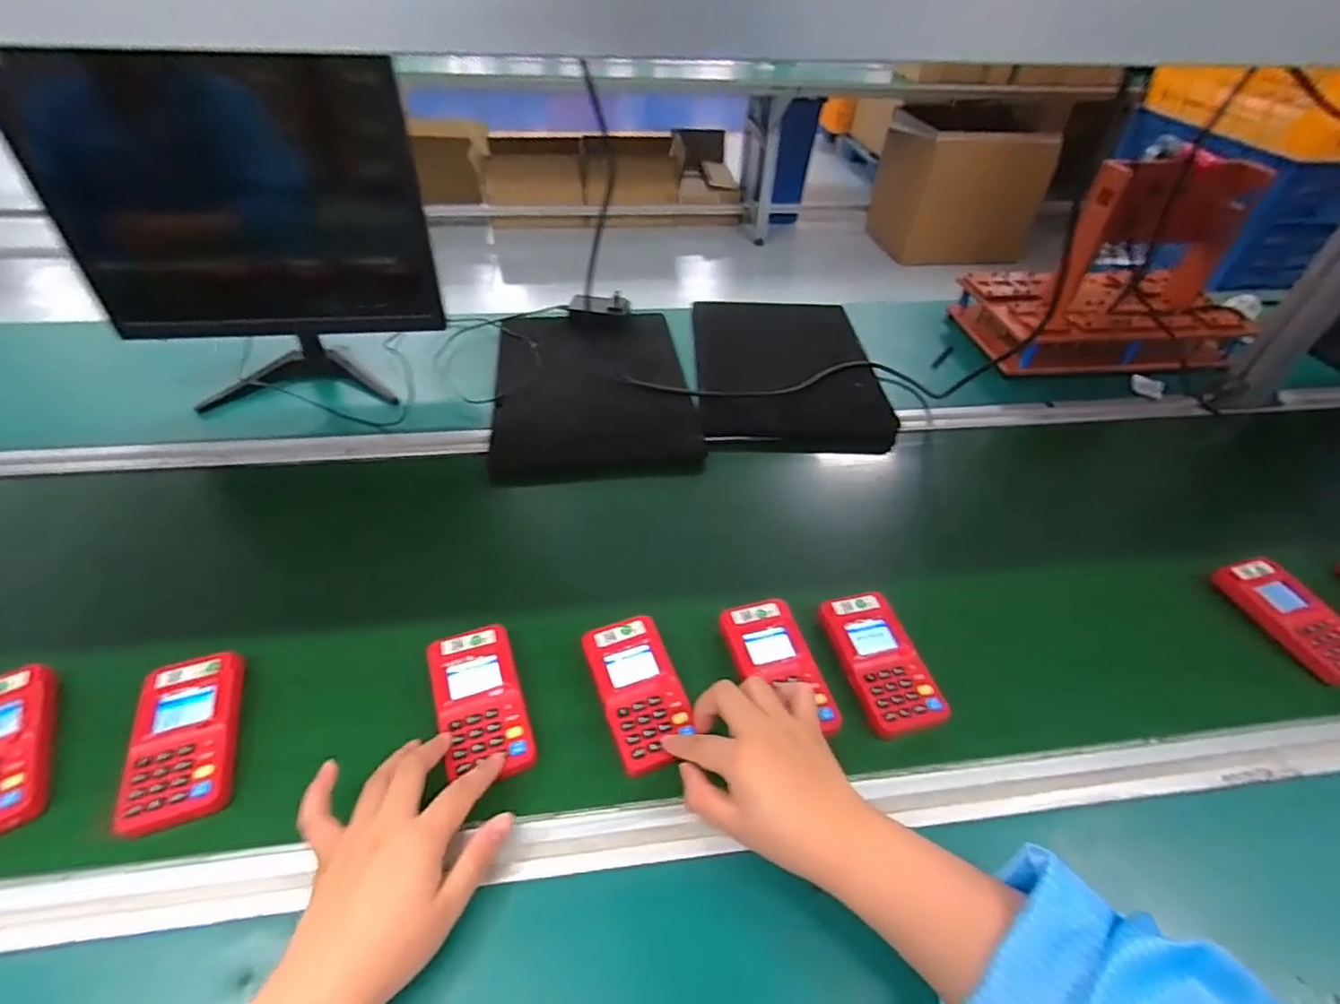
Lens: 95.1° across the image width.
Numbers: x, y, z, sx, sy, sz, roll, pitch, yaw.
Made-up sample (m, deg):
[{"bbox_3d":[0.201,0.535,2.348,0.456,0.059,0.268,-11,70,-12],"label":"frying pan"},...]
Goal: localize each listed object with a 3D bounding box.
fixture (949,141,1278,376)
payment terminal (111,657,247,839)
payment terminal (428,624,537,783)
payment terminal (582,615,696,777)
[{"bbox_3d":[0.669,-0.351,0.906,0.370,0.274,0.241,-5,42,-12],"label":"fixture"},{"bbox_3d":[-0.356,0.171,0.451,0.066,0.023,0.124,-9,43,-17],"label":"payment terminal"},{"bbox_3d":[-0.147,0.152,0.472,0.062,0.017,0.120,-12,44,-20],"label":"payment terminal"},{"bbox_3d":[-0.024,0.147,0.486,0.062,0.018,0.121,-12,44,-20],"label":"payment terminal"}]

